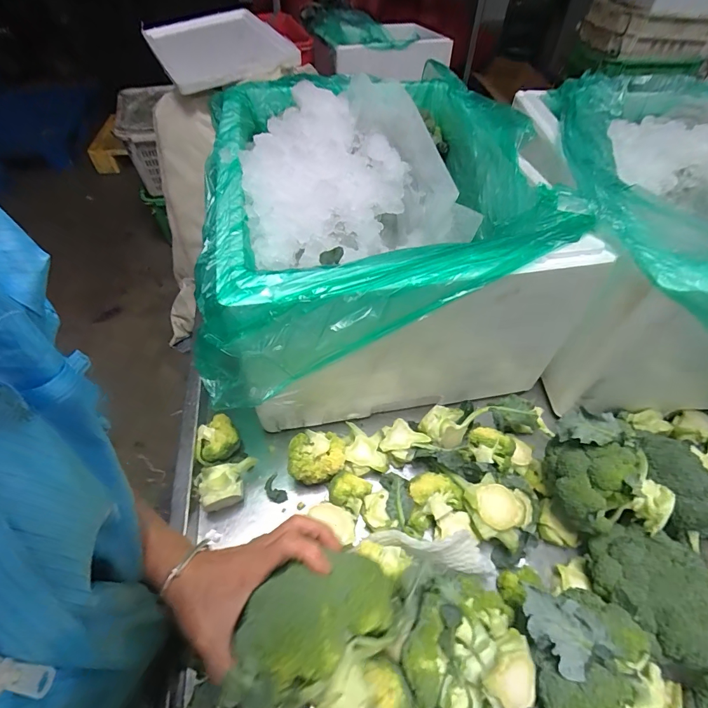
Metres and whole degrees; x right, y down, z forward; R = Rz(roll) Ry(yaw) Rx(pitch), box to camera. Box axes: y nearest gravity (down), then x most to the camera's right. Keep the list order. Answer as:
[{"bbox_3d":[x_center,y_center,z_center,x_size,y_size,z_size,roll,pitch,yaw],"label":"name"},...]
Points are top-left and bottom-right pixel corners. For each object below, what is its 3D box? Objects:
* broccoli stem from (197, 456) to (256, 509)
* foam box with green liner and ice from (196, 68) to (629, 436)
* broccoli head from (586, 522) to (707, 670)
[{"bbox_3d":[-0.160,0.163,0.480,0.068,0.052,0.052,-12,52,-9],"label":"broccoli stem"},{"bbox_3d":[0.007,-0.175,0.592,0.427,0.274,0.519,-11,52,-9],"label":"foam box with green liner and ice"},{"bbox_3d":[0.298,0.231,0.386,0.100,0.081,0.110,0,51,0],"label":"broccoli head"}]

